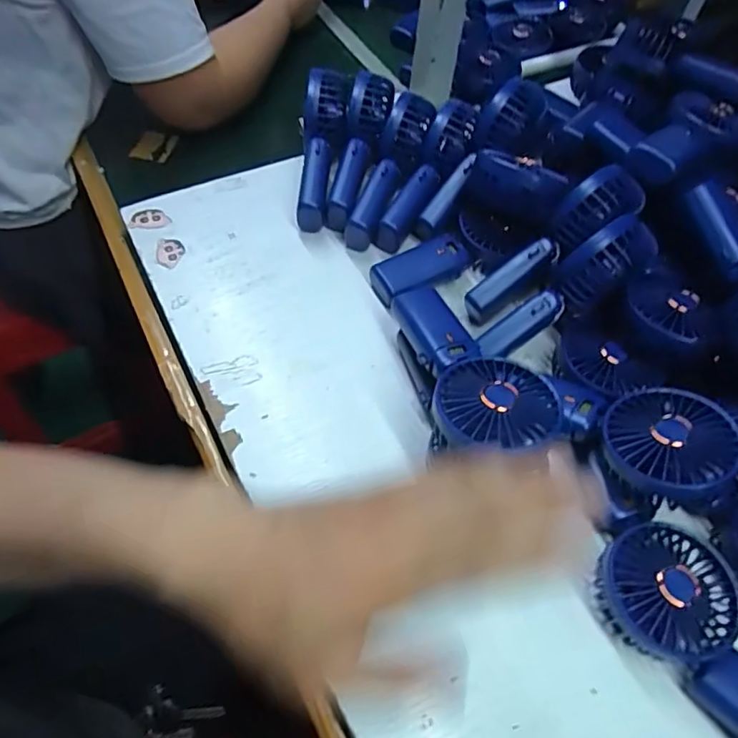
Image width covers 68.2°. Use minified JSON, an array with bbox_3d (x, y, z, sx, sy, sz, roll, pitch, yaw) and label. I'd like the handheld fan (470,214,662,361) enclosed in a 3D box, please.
[{"bbox_3d":[0.164,-0.061,0.464,0.169,0.082,0.035,-35,64,2],"label":"handheld fan"}]

